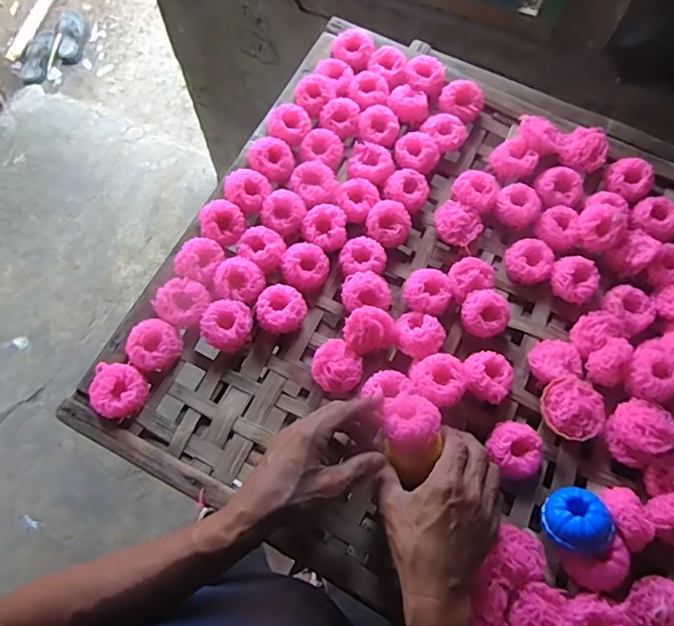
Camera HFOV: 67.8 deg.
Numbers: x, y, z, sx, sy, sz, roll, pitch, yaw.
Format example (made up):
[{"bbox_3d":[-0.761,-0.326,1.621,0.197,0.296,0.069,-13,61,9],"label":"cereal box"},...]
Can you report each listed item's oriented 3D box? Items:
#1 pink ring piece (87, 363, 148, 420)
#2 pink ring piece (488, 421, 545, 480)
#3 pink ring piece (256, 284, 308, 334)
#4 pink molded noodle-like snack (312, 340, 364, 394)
[{"bbox_3d":[-0.222,0.078,0.505,0.052,0.020,0.052,0,69,-1],"label":"pink ring piece"},{"bbox_3d":[0.178,0.138,0.499,0.053,0.027,0.052,0,69,-1],"label":"pink ring piece"},{"bbox_3d":[-0.060,-0.004,0.549,0.052,0.032,0.052,0,69,-1],"label":"pink ring piece"},{"bbox_3d":[0.000,0.059,0.531,0.051,0.025,0.050,0,69,-1],"label":"pink molded noodle-like snack"}]

